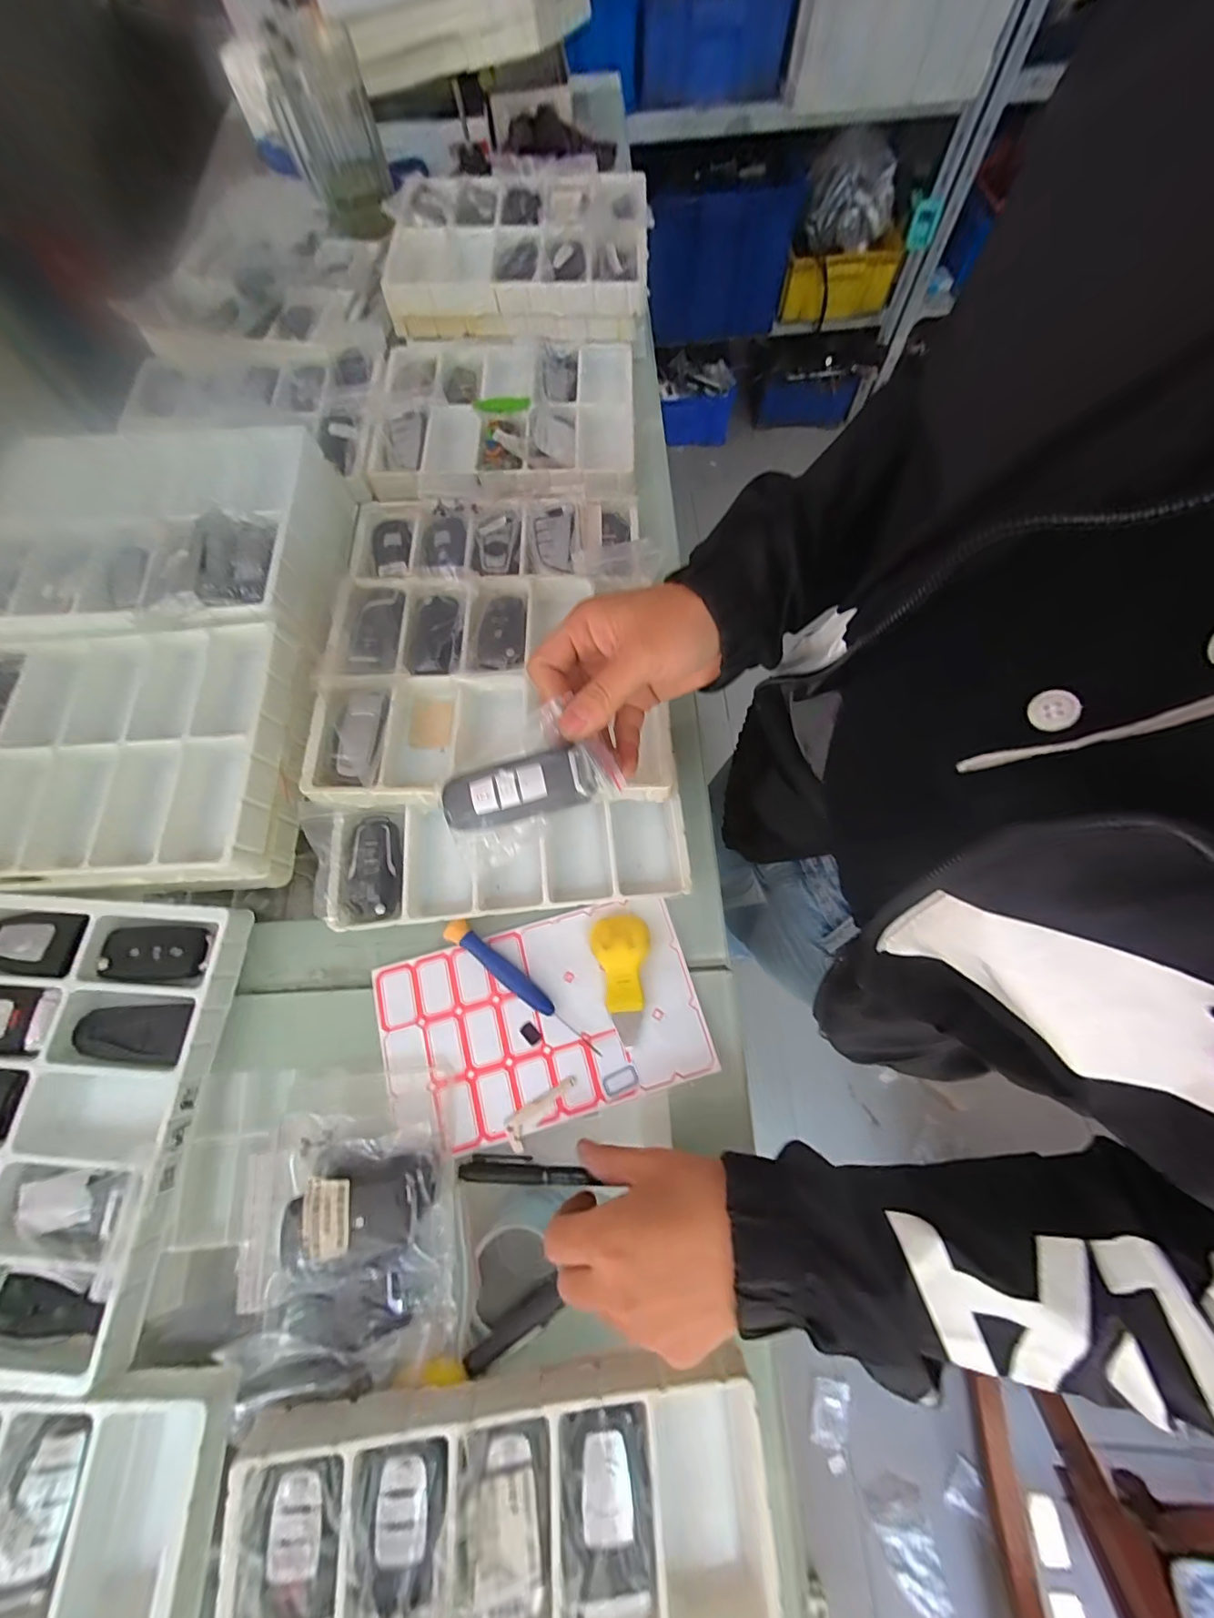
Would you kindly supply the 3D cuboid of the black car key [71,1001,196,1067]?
[{"bbox_3d":[-0.290,0.137,0.320,0.073,0.013,0.034,2,71,1],"label":"black car key"}]

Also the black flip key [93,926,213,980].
[{"bbox_3d":[-0.290,0.093,0.336,0.066,0.012,0.034,-1,71,1],"label":"black flip key"}]

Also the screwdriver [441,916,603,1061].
[{"bbox_3d":[-0.055,0.113,0.333,0.122,0.011,0.015,35,75,12],"label":"screwdriver"}]

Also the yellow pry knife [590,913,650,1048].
[{"bbox_3d":[0.014,0.107,0.333,0.036,0.015,0.076,-13,71,-4],"label":"yellow pry knife"}]

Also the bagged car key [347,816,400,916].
[{"bbox_3d":[-0.156,0.037,0.349,0.030,0.010,0.068,-6,71,-1],"label":"bagged car key"}]

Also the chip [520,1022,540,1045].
[{"bbox_3d":[-0.049,0.142,0.328,0.008,0.004,0.014,-42,76,-12],"label":"chip"}]

